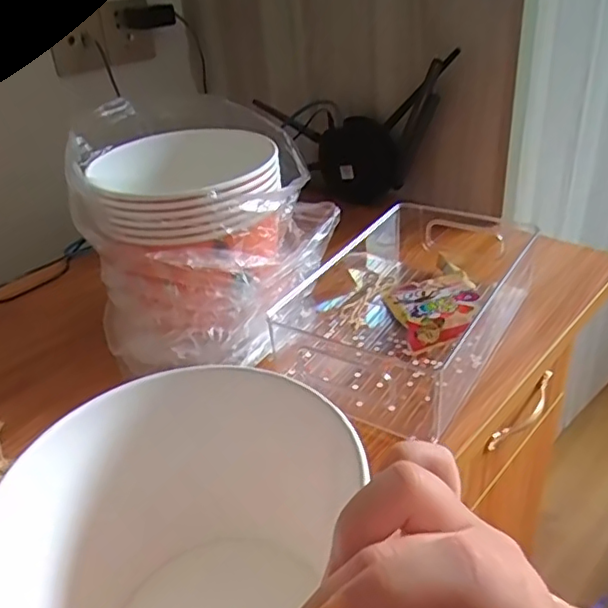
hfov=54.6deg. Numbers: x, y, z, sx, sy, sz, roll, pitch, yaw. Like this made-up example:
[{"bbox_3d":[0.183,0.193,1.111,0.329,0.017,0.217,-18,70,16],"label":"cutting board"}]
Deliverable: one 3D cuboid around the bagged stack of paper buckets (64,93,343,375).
[{"bbox_3d":[-0.097,-0.070,0.540,0.194,0.158,0.208,19,39,33],"label":"bagged stack of paper buckets"}]

